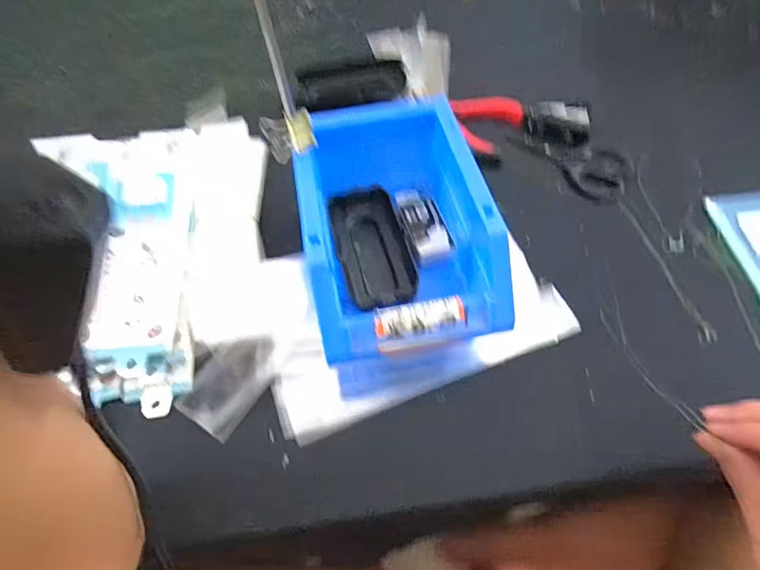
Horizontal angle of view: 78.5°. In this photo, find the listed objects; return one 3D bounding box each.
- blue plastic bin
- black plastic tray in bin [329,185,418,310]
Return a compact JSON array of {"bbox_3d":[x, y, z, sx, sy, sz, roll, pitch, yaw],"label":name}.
[{"bbox_3d":[0.006,-0.045,0.346,0.124,0.084,0.201,-12,61,-6],"label":"blue plastic bin"},{"bbox_3d":[-0.006,-0.029,0.364,0.051,0.021,0.105,-13,62,-7],"label":"black plastic tray in bin"}]

